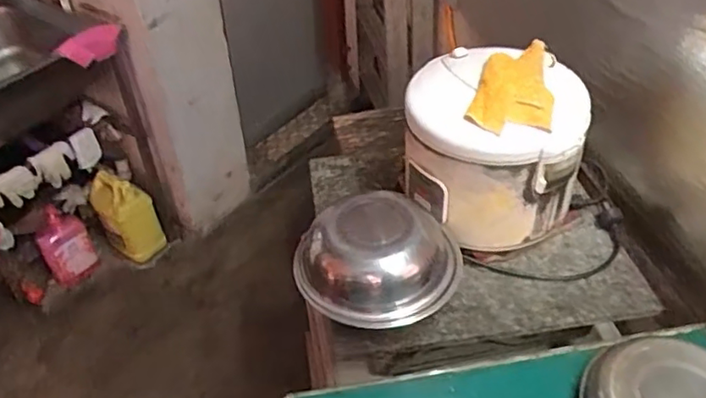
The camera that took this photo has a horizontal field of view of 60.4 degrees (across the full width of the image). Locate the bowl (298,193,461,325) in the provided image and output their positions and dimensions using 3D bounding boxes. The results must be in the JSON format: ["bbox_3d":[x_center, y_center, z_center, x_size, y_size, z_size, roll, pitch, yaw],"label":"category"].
[{"bbox_3d":[0.030,0.068,0.831,0.211,0.092,0.220,-20,45,-18],"label":"bowl"}]

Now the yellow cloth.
[{"bbox_3d":[0.219,-0.161,0.825,0.106,0.021,0.179,10,58,6],"label":"yellow cloth"}]

